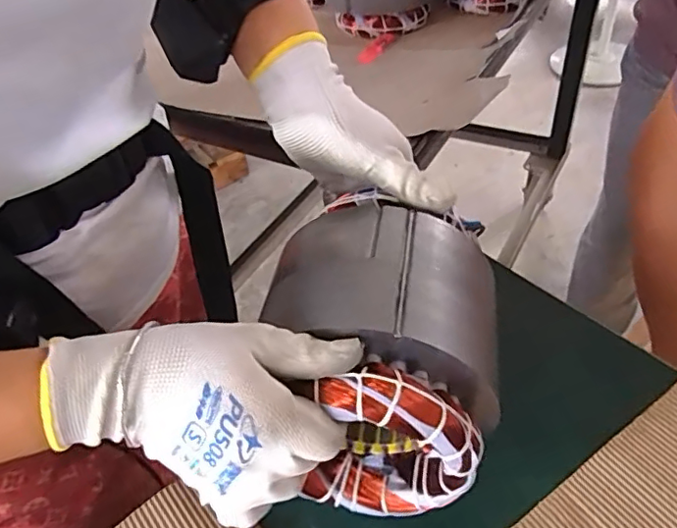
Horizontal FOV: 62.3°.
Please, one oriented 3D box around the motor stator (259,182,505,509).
[{"bbox_3d":[0.025,0.052,0.360,0.141,0.129,0.155,3,45,11],"label":"motor stator"}]

